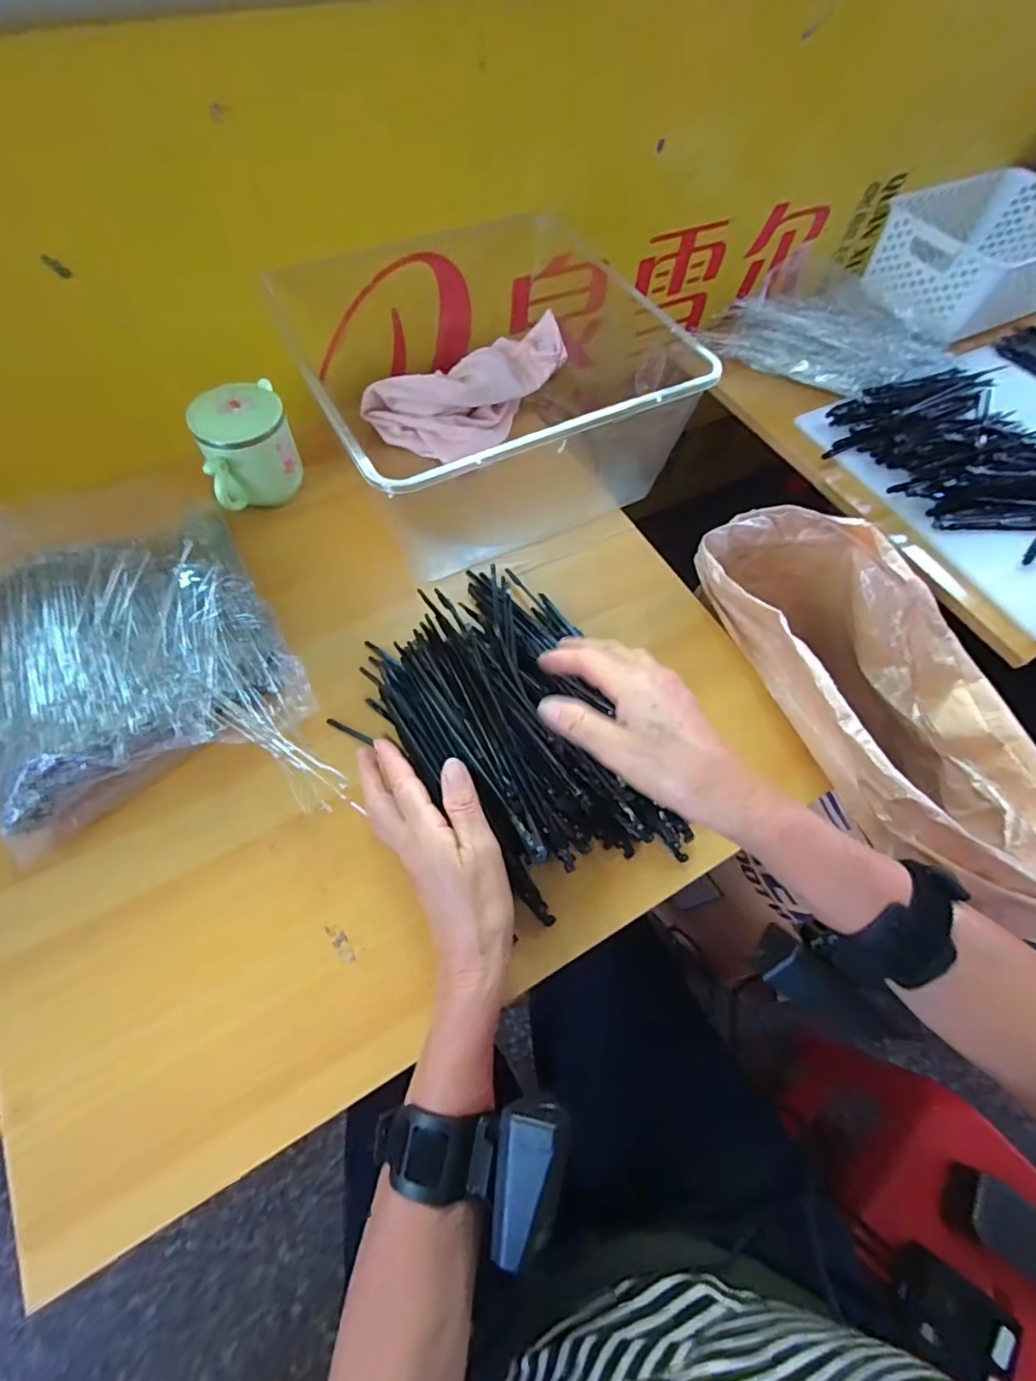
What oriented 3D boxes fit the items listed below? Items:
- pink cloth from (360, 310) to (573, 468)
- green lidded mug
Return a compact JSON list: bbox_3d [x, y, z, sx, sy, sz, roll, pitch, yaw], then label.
[{"bbox_3d":[-0.043,-0.306,0.586,0.216,0.060,0.107,-25,67,-15],"label":"pink cloth"},{"bbox_3d":[-0.248,-0.221,0.515,0.079,0.082,0.074,-17,65,-12],"label":"green lidded mug"}]

